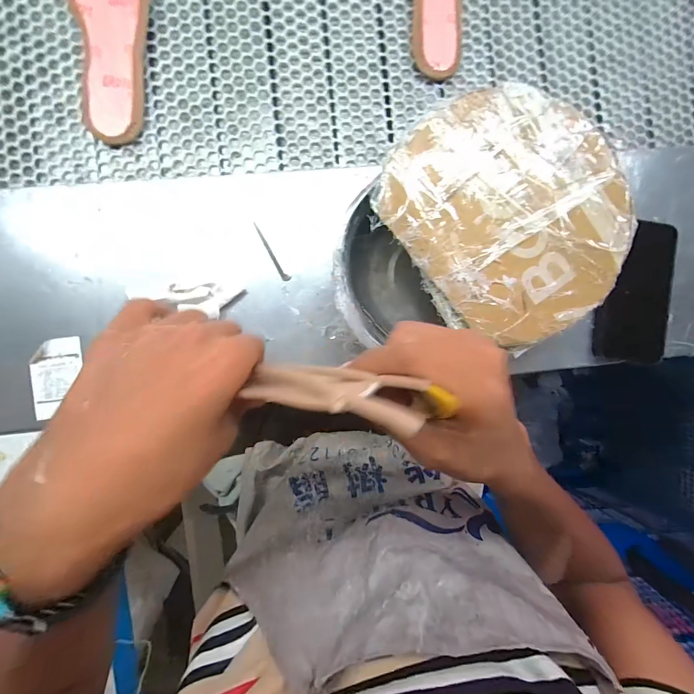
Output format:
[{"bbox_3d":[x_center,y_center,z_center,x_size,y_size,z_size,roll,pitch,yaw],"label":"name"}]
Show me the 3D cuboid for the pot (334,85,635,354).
[{"bbox_3d":[0.125,-0.120,0.332,0.252,0.094,0.219,9,88,-4],"label":"pot"}]

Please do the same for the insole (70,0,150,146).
[{"bbox_3d":[-0.253,-0.340,0.353,0.078,0.020,0.227,-5,88,-4],"label":"insole"}]

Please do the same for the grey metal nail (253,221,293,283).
[{"bbox_3d":[-0.081,-0.101,0.348,0.008,0.006,0.069,-31,90,-4],"label":"grey metal nail"}]

